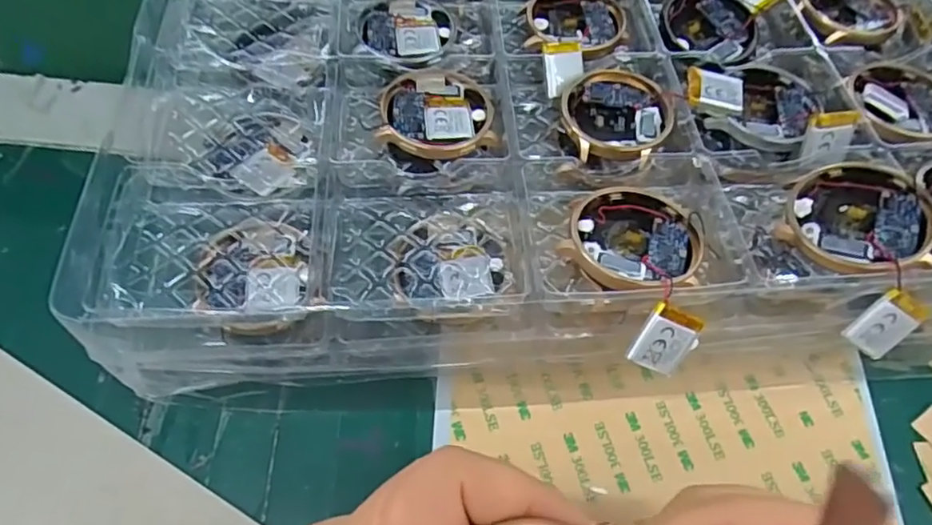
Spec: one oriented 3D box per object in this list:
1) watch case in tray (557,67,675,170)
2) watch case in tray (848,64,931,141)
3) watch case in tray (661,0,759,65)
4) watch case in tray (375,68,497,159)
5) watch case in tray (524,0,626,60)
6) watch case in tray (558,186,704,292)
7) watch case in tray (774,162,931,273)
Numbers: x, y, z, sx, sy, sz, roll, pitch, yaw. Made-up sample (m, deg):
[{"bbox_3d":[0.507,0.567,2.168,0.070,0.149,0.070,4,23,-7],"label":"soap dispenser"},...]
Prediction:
[{"bbox_3d":[0.061,-0.059,0.244,0.043,0.008,0.046,10,62,3],"label":"watch case in tray"},{"bbox_3d":[0.185,-0.068,0.253,0.047,0.007,0.042,-28,67,-16],"label":"watch case in tray"},{"bbox_3d":[0.112,-0.108,0.276,0.043,0.012,0.042,20,63,8],"label":"watch case in tray"},{"bbox_3d":[-0.012,-0.062,0.244,0.044,0.009,0.045,2,62,-1],"label":"watch case in tray"},{"bbox_3d":[0.051,-0.111,0.276,0.043,0.009,0.044,16,63,6],"label":"watch case in tray"},{"bbox_3d":[0.057,-0.006,0.207,0.044,0.014,0.044,33,66,14],"label":"watch case in tray"},{"bbox_3d":[0.136,-0.016,0.207,0.044,0.010,0.042,20,63,29],"label":"watch case in tray"}]

